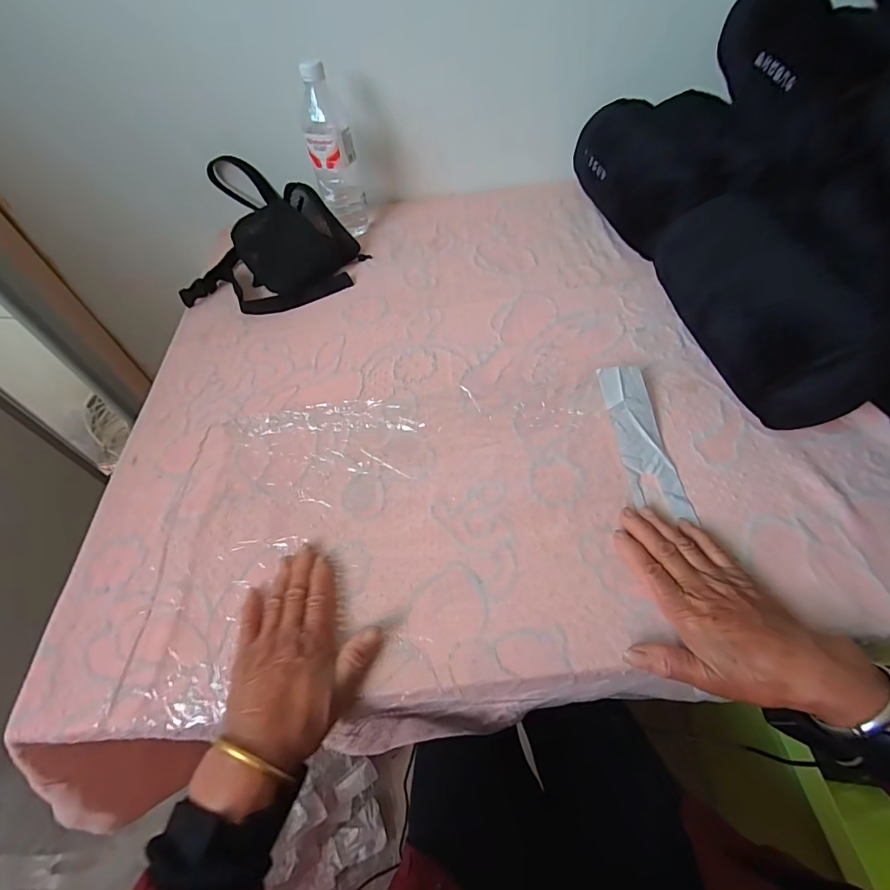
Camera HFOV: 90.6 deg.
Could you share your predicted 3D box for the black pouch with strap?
[{"bbox_3d":[-0.266,-0.339,0.699,0.249,0.091,0.297,-1,54,5],"label":"black pouch with strap"}]

